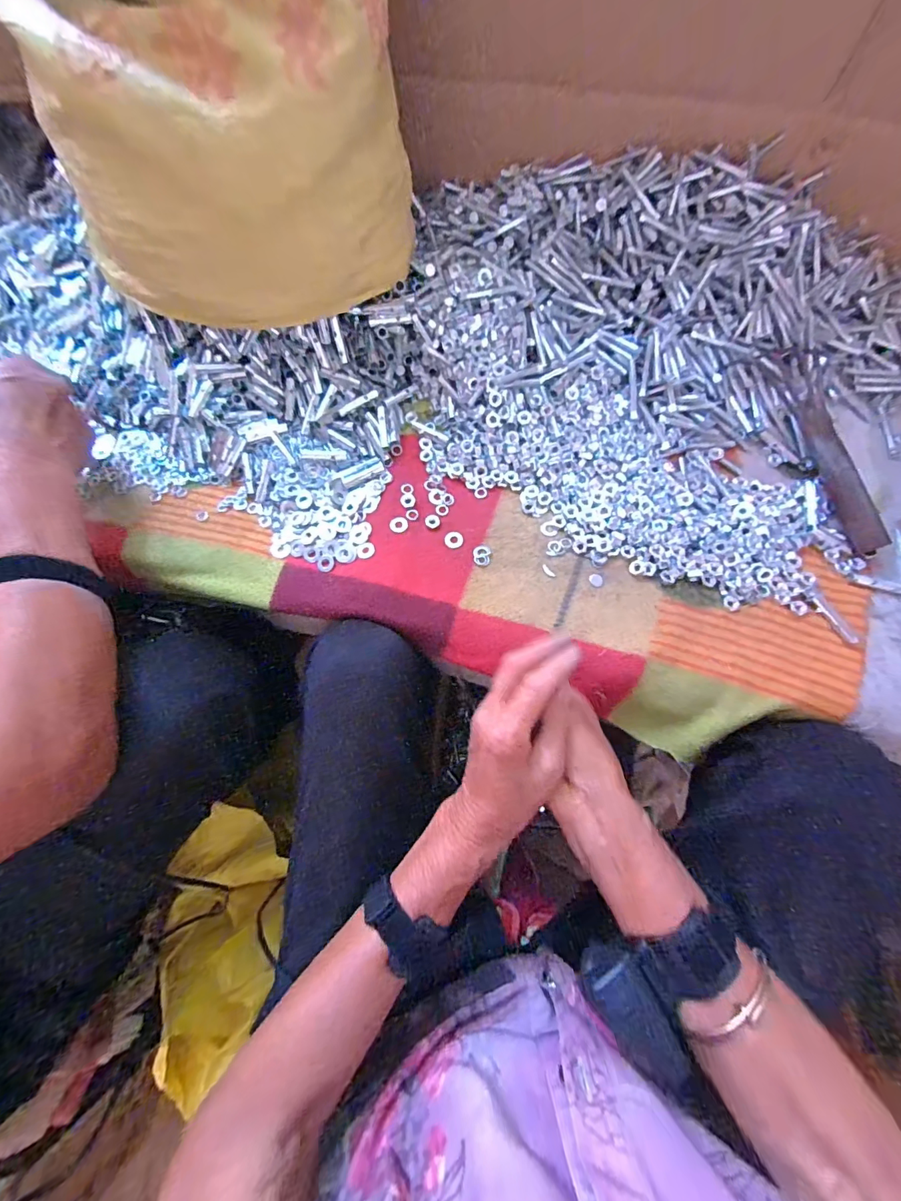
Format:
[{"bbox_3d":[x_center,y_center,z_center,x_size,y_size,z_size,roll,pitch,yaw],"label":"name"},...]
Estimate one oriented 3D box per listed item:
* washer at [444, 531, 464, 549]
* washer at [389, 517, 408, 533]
[{"bbox_3d":[0.003,-0.059,0.436,0.018,0.005,0.017,0,72,1],"label":"washer"},{"bbox_3d":[-0.051,-0.075,0.442,0.018,0.004,0.017,0,72,1],"label":"washer"}]

